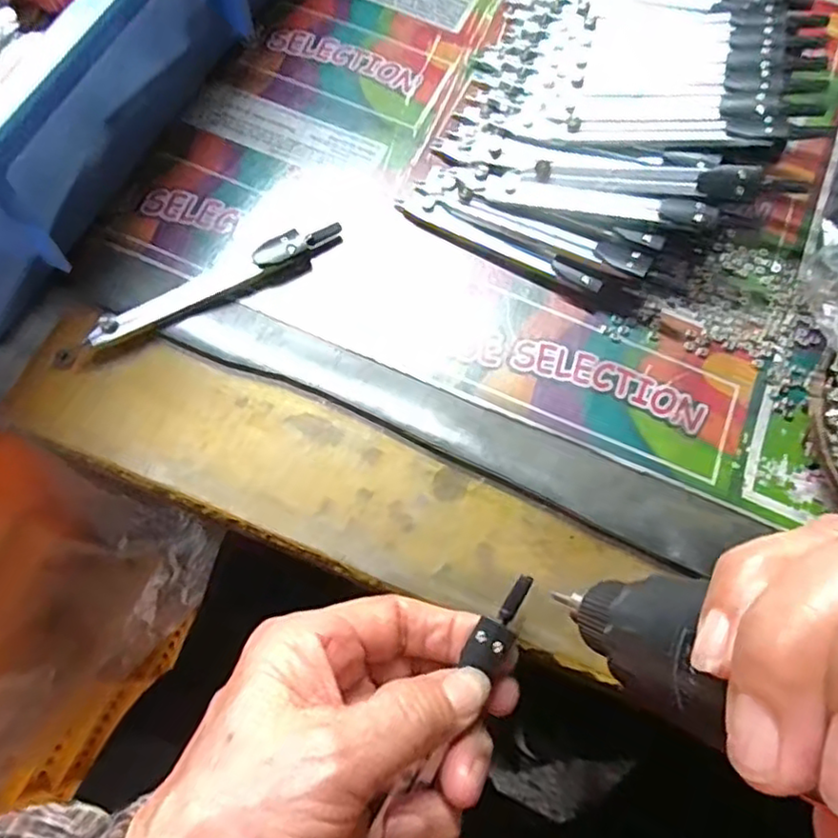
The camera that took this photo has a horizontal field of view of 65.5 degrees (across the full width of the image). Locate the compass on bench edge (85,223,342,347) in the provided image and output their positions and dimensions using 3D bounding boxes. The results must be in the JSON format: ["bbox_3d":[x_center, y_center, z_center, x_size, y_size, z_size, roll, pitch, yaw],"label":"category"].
[{"bbox_3d":[-0.084,-0.058,0.273,0.110,0.012,0.013,-32,73,-12],"label":"compass on bench edge"}]

